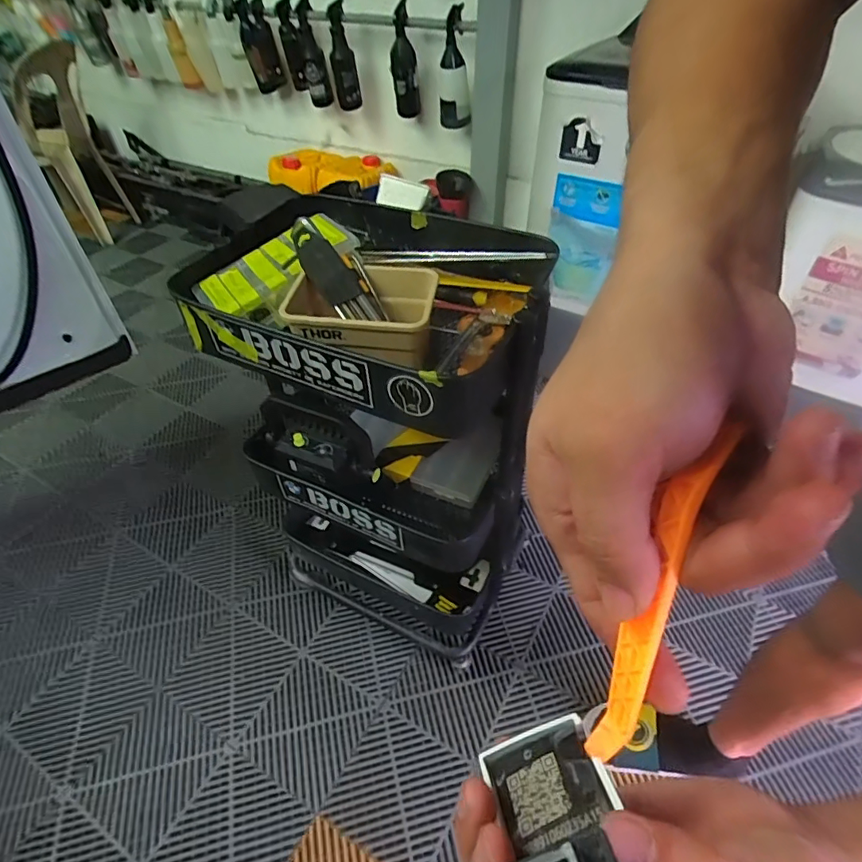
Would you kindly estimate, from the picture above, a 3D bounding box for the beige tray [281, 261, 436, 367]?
[{"bbox_3d":[-0.077,-0.128,0.575,0.159,0.064,0.105,5,46,6],"label":"beige tray"}]

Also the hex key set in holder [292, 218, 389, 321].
[{"bbox_3d":[-0.107,-0.175,0.583,0.138,0.037,0.042,48,51,-14],"label":"hex key set in holder"}]

